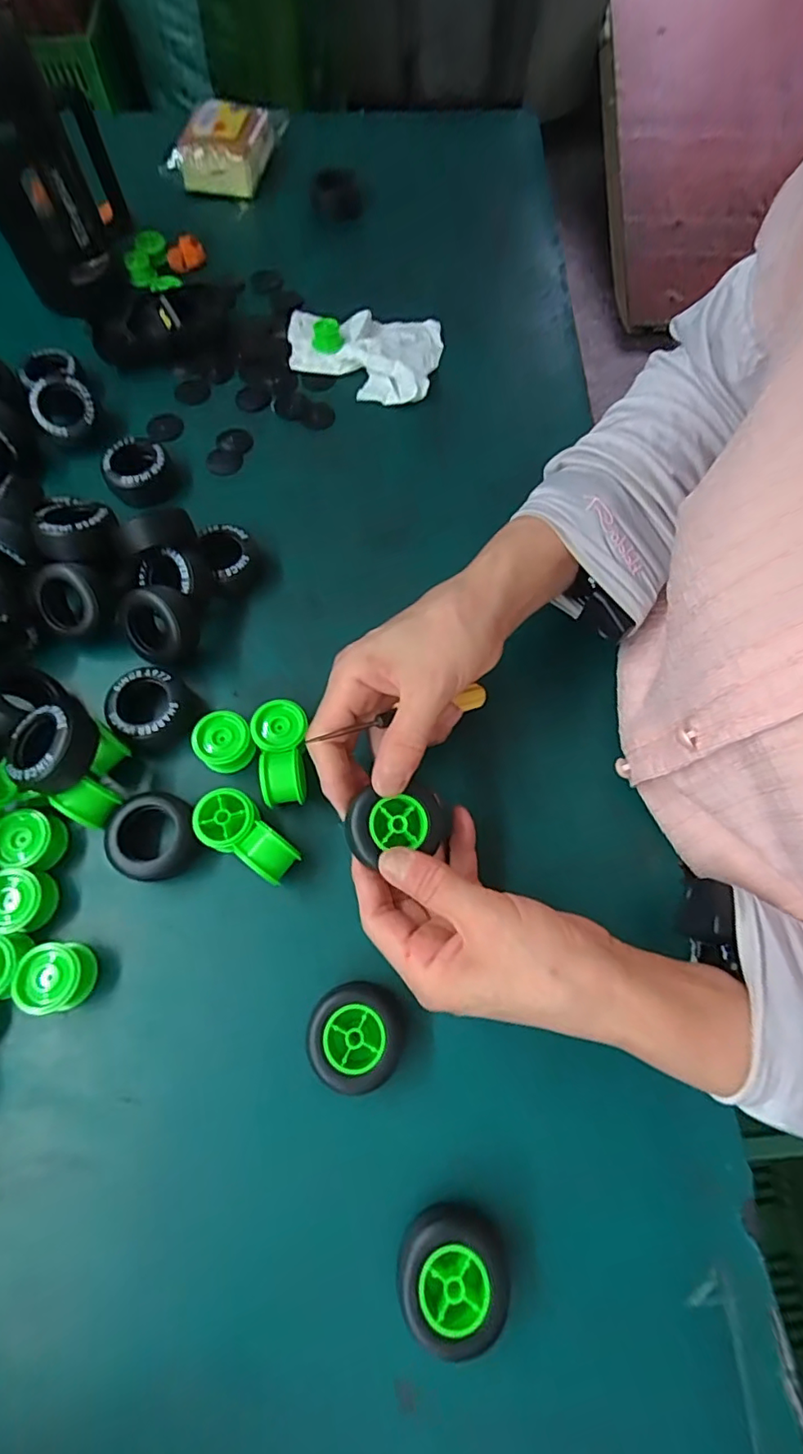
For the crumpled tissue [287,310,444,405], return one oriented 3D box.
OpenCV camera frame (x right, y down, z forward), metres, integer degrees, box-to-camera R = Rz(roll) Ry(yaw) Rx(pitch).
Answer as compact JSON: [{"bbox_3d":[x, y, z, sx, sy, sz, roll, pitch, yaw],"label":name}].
[{"bbox_3d":[-0.033,-0.320,0.476,0.127,0.023,0.092,9,69,3],"label":"crumpled tissue"}]

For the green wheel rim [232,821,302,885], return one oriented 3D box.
[{"bbox_3d":[-0.075,0.073,0.319,0.031,0.031,0.023,37,73,13],"label":"green wheel rim"}]

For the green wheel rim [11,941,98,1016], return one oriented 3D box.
[{"bbox_3d":[-0.183,0.133,0.298,0.030,0.026,0.033,-11,70,-4],"label":"green wheel rim"}]

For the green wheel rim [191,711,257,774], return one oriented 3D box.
[{"bbox_3d":[-0.109,0.010,0.346,0.033,0.025,0.033,0,69,0],"label":"green wheel rim"}]

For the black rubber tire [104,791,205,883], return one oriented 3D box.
[{"bbox_3d":[-0.142,0.064,0.325,0.046,0.026,0.048,0,69,0],"label":"black rubber tire"}]

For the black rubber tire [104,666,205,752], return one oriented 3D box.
[{"bbox_3d":[-0.157,-0.012,0.351,0.048,0.026,0.048,0,69,0],"label":"black rubber tire"}]

